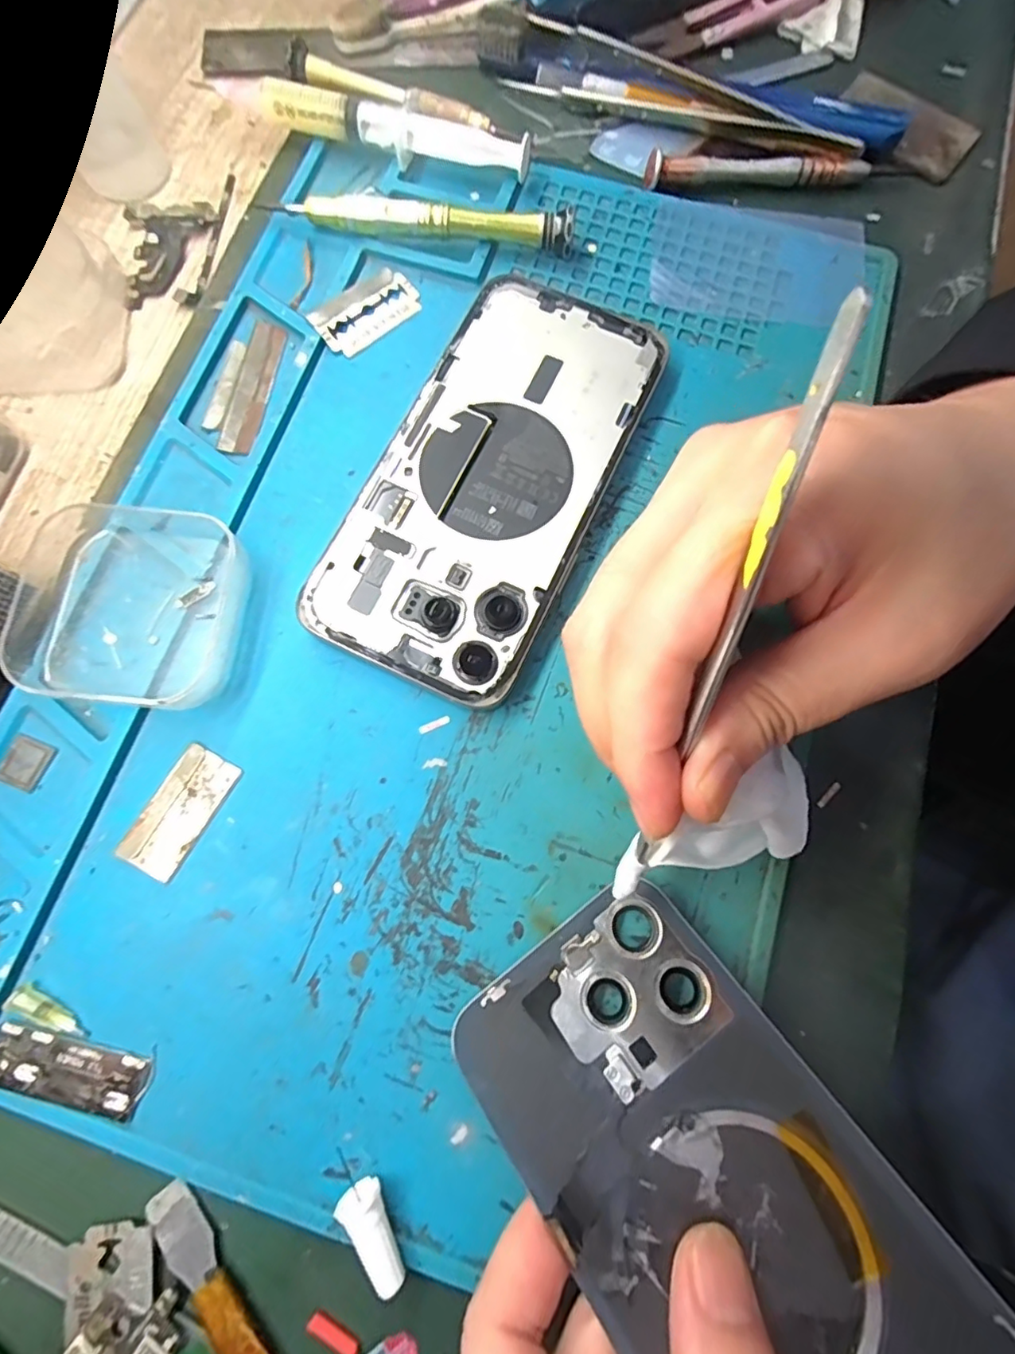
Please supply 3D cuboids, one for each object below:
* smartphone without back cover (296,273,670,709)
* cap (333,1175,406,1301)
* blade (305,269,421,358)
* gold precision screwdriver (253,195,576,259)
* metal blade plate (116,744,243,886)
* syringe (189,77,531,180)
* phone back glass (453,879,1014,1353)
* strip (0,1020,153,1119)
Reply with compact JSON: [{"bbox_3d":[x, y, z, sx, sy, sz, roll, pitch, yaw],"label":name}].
[{"bbox_3d":[-0.005,-0.071,0.195,0.075,0.009,0.156,24,77,5],"label":"smartphone without back cover"},{"bbox_3d":[-0.035,0.144,0.142,0.010,0.012,0.023,-22,78,-6],"label":"cap"},{"bbox_3d":[-0.054,-0.142,0.214,0.042,0.004,0.023,-40,94,-12],"label":"blade"},{"bbox_3d":[-0.033,-0.178,0.216,0.117,0.015,0.010,5,76,1],"label":"gold precision screwdriver"},{"bbox_3d":[-0.101,0.041,0.170,0.019,0.004,0.038,30,77,1],"label":"metal blade plate"},{"bbox_3d":[-0.057,-0.222,0.226,0.133,0.020,0.014,13,77,3],"label":"syringe"},{"bbox_3d":[0.058,0.129,0.128,0.075,0.005,0.155,-43,64,-10],"label":"phone back glass"},{"bbox_3d":[-0.122,0.109,0.152,0.043,0.004,0.015,16,77,3],"label":"strip"}]

